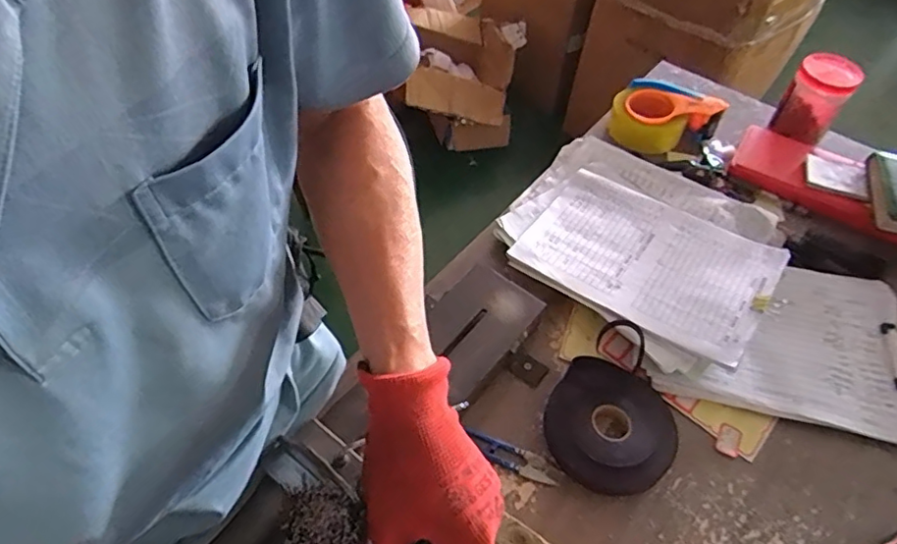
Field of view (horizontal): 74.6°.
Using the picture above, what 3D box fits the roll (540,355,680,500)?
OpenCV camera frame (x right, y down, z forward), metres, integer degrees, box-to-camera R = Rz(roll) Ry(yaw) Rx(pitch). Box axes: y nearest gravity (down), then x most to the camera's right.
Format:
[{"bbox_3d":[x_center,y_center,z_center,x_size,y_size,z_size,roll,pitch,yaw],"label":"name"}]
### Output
[{"bbox_3d":[0.175,0.168,0.640,0.136,0.027,0.137,-1,52,1],"label":"roll"}]

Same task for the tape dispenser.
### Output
[{"bbox_3d":[0.346,-0.248,0.962,0.152,0.062,0.128,32,57,21],"label":"tape dispenser"}]

